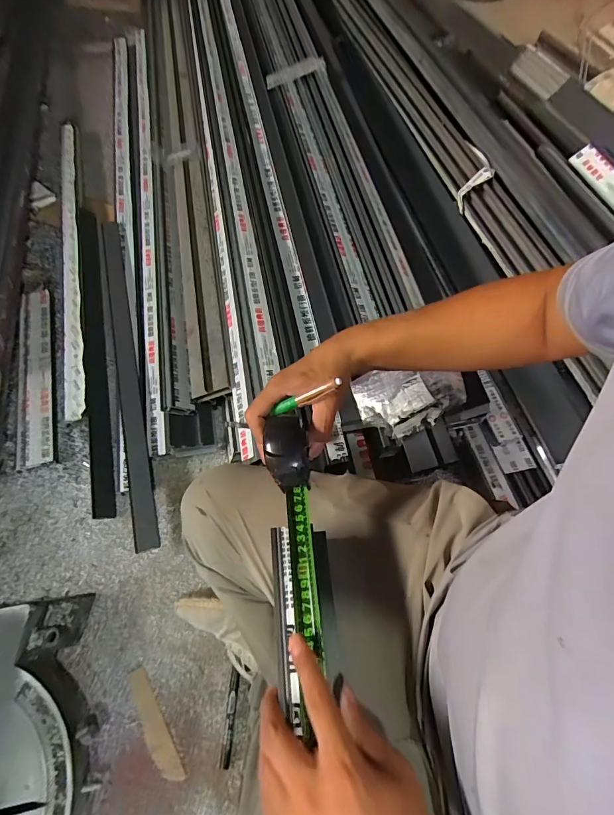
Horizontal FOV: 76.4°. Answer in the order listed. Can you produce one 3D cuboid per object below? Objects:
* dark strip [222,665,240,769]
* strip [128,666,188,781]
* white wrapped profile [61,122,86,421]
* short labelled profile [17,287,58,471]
[{"bbox_3d":[-0.115,0.465,0.590,0.014,0.009,0.119,5,63,-1],"label":"dark strip"},{"bbox_3d":[-0.228,0.472,0.581,0.032,0.004,0.154,-29,68,-16],"label":"strip"},{"bbox_3d":[-0.616,-0.438,1.004,0.050,0.022,1.063,-14,64,-10],"label":"white wrapped profile"},{"bbox_3d":[-0.579,-0.082,0.833,0.068,0.028,0.449,-15,64,-10],"label":"short labelled profile"}]

